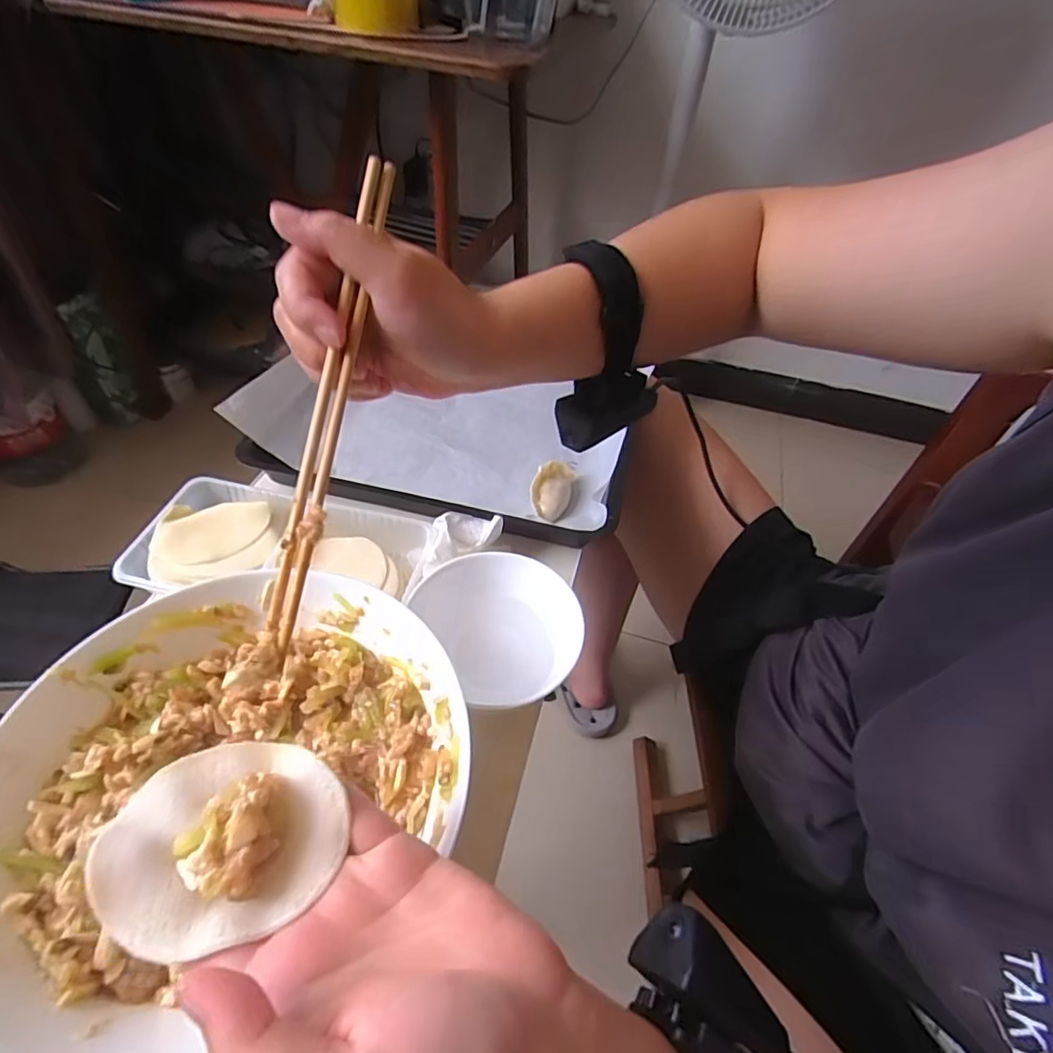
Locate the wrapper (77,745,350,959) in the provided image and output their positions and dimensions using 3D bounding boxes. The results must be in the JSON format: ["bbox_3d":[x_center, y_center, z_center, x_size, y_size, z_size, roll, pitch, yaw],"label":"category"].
[{"bbox_3d":[-0.105,0.109,0.201,0.076,0.016,0.065,-11,49,-15],"label":"wrapper"}]

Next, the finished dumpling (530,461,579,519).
[{"bbox_3d":[0.022,-0.030,0.485,0.032,0.026,0.061,13,47,7],"label":"finished dumpling"}]

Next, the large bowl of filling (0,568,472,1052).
[{"bbox_3d":[-0.147,0.121,0.286,0.218,0.058,0.197,-30,56,-28],"label":"large bowl of filling"}]

